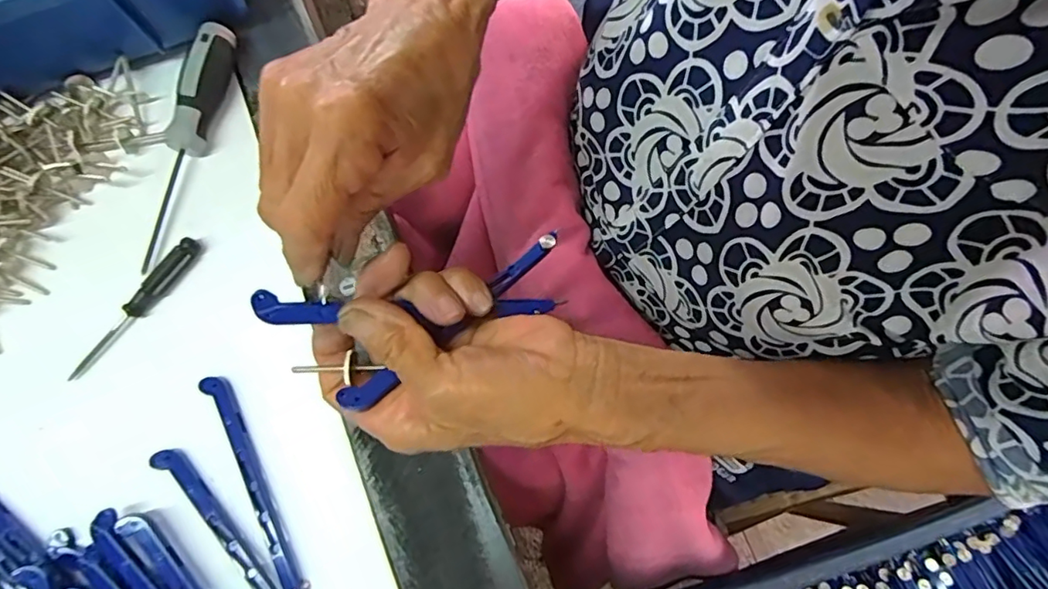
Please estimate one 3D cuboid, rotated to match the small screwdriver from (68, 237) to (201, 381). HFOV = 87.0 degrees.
[{"bbox_3d":[-0.209,0.007,0.295,0.011,0.013,0.091,36,77,9],"label":"small screwdriver"}]

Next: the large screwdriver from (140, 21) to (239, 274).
[{"bbox_3d":[-0.197,-0.088,0.314,0.023,0.026,0.142,11,74,3],"label":"large screwdriver"}]

